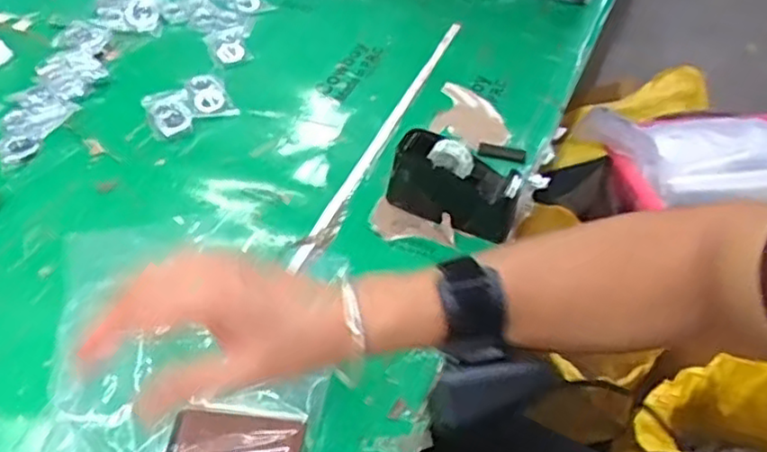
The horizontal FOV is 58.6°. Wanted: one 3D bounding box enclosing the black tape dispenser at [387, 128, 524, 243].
[{"bbox_3d":[0.063,-0.038,0.605,0.114,0.066,0.045,22,53,16],"label":"black tape dispenser"}]

